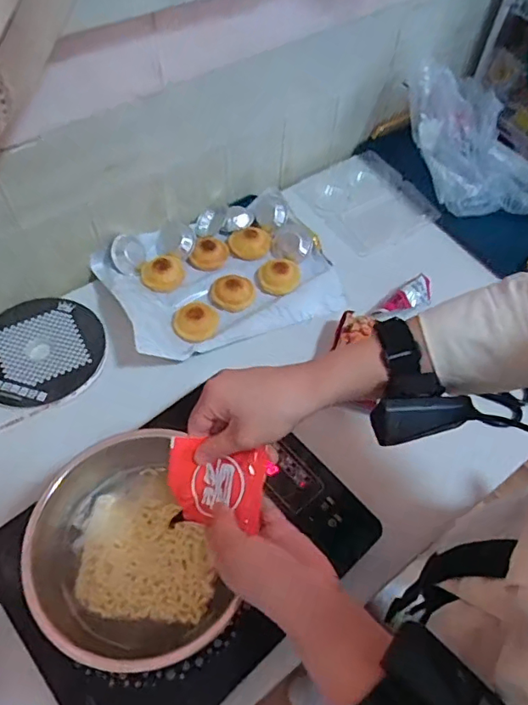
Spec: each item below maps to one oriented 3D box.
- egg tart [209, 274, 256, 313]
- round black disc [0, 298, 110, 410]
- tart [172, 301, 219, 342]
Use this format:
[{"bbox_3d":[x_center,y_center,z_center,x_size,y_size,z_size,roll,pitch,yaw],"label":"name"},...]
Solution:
[{"bbox_3d":[-0.049,-0.092,0.801,0.059,0.027,0.060,1,57,-2],"label":"egg tart"},{"bbox_3d":[-0.316,-0.003,0.743,0.181,0.014,0.171,1,57,-2],"label":"round black disc"},{"bbox_3d":[-0.100,-0.048,0.771,0.062,0.026,0.062,15,57,7],"label":"tart"}]

